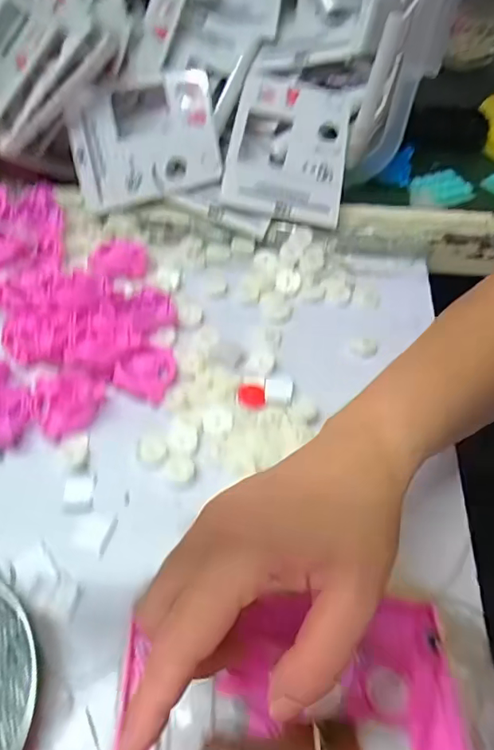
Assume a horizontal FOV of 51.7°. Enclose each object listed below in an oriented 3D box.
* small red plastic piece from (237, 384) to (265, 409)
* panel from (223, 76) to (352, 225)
[{"bbox_3d":[0.003,0.017,0.400,0.021,0.005,0.023,0,53,-1],"label":"small red plastic piece"},{"bbox_3d":[0.042,-0.227,0.514,0.116,0.015,0.141,9,82,2],"label":"panel"}]

